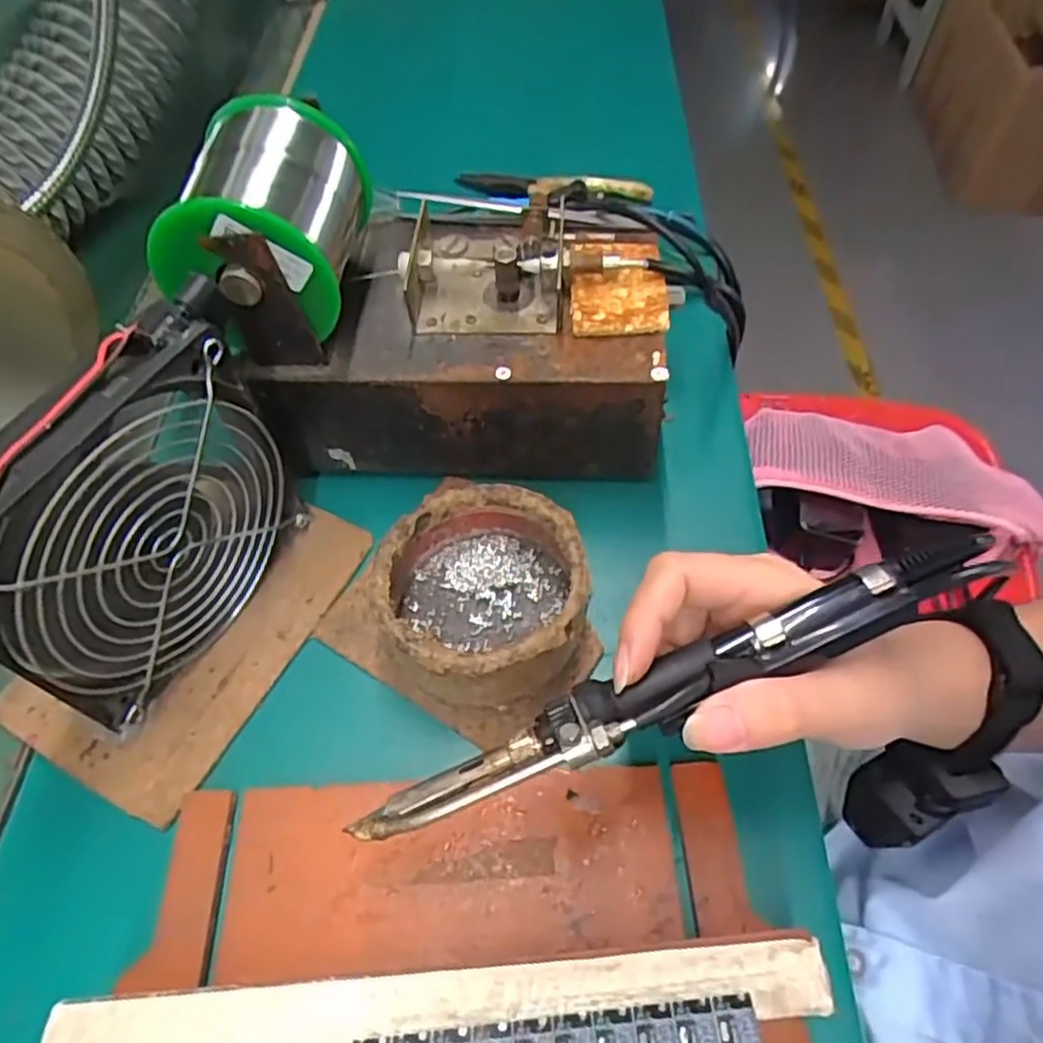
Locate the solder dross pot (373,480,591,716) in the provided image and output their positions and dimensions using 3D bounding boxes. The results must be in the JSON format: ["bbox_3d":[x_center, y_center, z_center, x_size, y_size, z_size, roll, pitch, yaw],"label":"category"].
[{"bbox_3d":[-0.016,0.030,0.292,0.082,0.040,0.086,-1,57,1],"label":"solder dross pot"}]

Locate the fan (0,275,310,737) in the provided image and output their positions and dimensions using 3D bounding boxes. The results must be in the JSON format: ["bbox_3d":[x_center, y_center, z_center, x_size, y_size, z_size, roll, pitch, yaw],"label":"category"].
[{"bbox_3d":[-0.133,-0.001,0.268,0.028,0.126,0.136,22,60,15],"label":"fan"}]

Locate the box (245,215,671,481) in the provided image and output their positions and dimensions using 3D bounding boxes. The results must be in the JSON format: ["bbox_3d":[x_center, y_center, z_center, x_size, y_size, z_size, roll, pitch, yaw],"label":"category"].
[{"bbox_3d":[-0.022,-0.089,0.341,0.170,0.083,0.105,2,57,3],"label":"box"}]

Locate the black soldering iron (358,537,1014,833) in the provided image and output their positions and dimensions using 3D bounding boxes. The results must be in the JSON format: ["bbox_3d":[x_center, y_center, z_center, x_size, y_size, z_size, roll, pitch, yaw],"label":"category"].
[{"bbox_3d":[0.051,0.048,0.219,0.214,0.022,0.021,-23,58,-2],"label":"black soldering iron"}]

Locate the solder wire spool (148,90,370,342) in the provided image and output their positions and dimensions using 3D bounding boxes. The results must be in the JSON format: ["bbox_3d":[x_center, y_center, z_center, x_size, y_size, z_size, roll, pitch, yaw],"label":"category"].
[{"bbox_3d":[-0.100,-0.119,0.292,0.064,0.077,0.077,2,57,3],"label":"solder wire spool"}]

